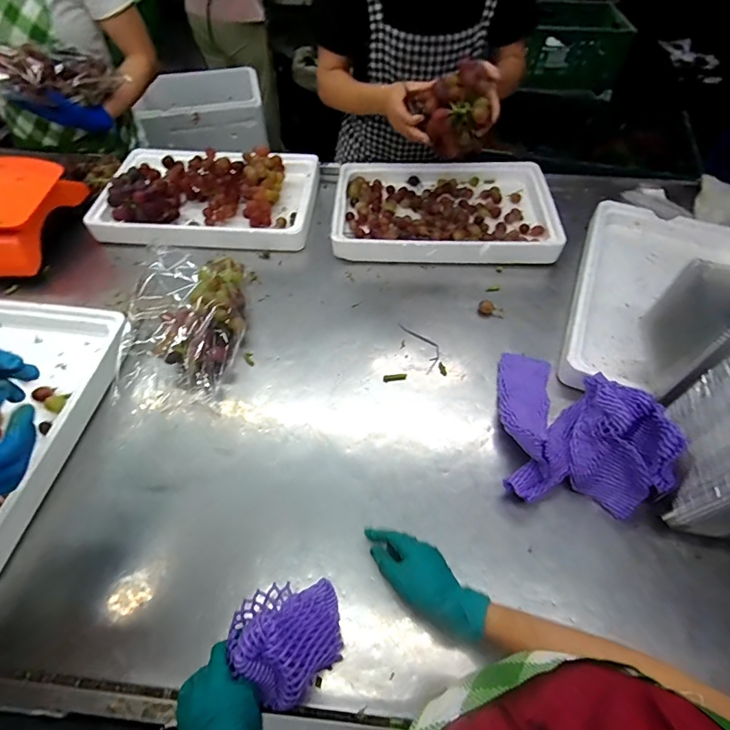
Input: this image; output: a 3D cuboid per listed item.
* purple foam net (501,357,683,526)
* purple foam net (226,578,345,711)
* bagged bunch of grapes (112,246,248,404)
[{"bbox_3d":[0.295,0.060,0.590,0.178,0.134,0.238,7,55,6],"label":"purple foam net"},{"bbox_3d":[-0.084,0.299,0.476,0.116,0.089,0.112,0,53,1],"label":"purple foam net"},{"bbox_3d":[-0.303,-0.077,0.727,0.173,0.094,0.313,-3,54,-2],"label":"bagged bunch of grapes"}]

